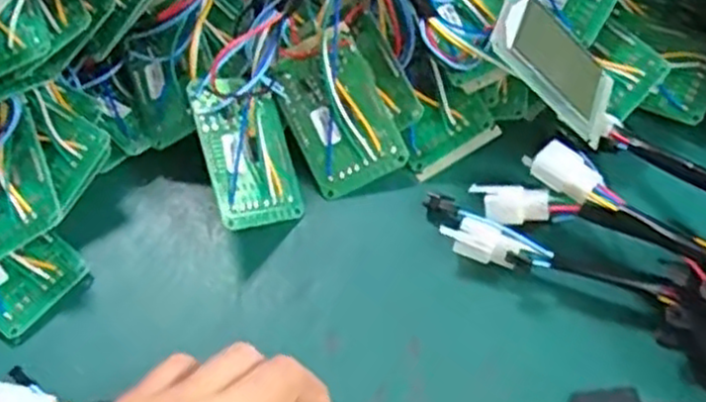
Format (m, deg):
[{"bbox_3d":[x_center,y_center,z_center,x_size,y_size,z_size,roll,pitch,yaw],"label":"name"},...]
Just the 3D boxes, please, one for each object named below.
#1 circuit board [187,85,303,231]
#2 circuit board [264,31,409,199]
[{"bbox_3d":[-0.052,-0.023,0.374,0.049,0.006,0.071,-10,84,-41],"label":"circuit board"},{"bbox_3d":[-0.008,-0.043,0.393,0.050,0.009,0.073,-27,92,-2],"label":"circuit board"}]

